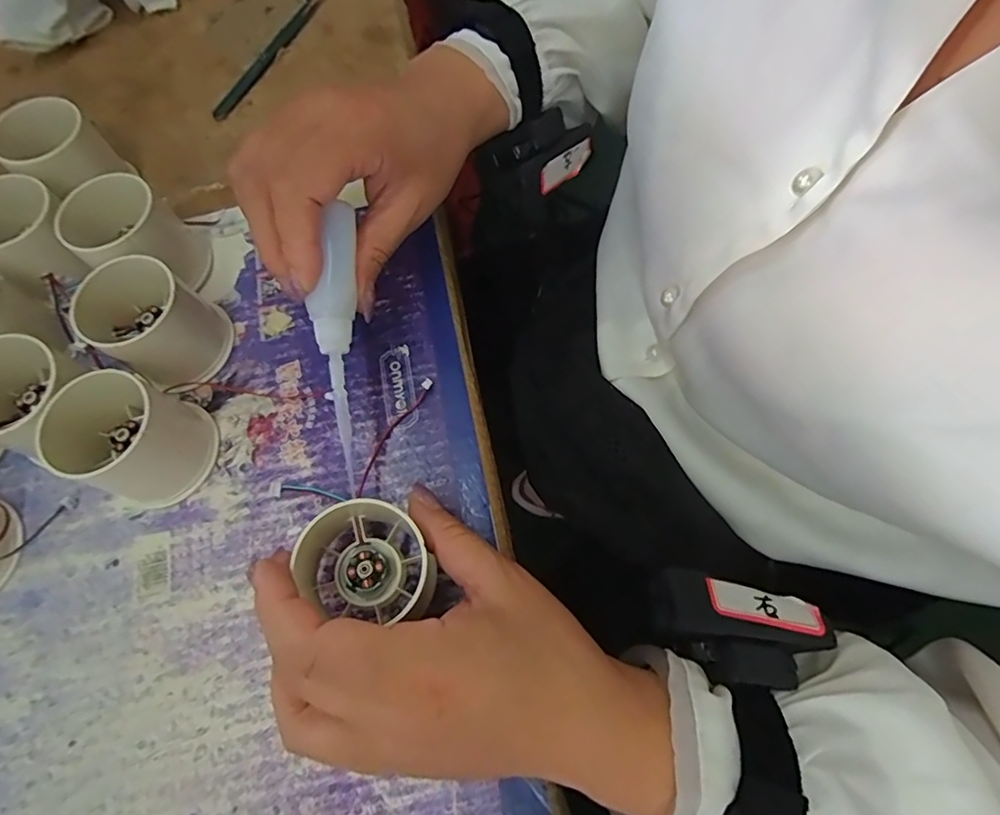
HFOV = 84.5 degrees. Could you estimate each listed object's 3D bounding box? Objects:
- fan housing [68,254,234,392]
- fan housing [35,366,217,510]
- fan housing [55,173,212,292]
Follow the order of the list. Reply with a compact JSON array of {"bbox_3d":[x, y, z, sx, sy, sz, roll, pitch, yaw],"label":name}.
[{"bbox_3d":[-0.177,-0.044,0.285,0.051,0.049,0.051,37,75,15],"label":"fan housing"},{"bbox_3d":[-0.179,0.014,0.264,0.060,0.048,0.055,-1,69,2],"label":"fan housing"},{"bbox_3d":[-0.197,-0.095,0.306,0.059,0.049,0.056,-1,69,2],"label":"fan housing"}]

